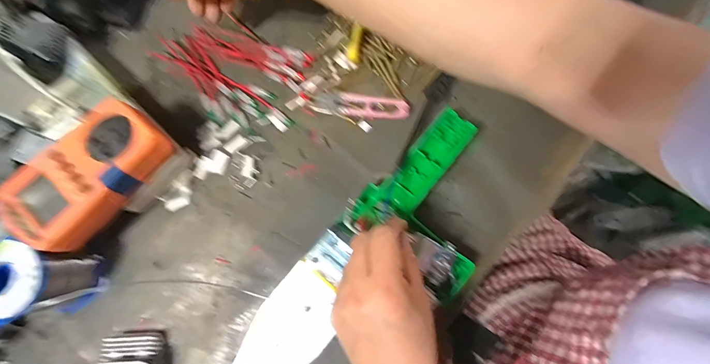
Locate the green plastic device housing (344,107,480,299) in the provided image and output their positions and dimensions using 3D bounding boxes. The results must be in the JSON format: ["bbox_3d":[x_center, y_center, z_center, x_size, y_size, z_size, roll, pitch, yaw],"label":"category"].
[{"bbox_3d":[0.078,0.014,0.303,0.115,0.022,0.138,39,82,8],"label":"green plastic device housing"}]

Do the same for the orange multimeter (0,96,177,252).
[{"bbox_3d":[-0.226,-0.009,0.286,0.070,0.033,0.128,40,82,9],"label":"orange multimeter"}]

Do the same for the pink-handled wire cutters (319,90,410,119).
[{"bbox_3d":[0.008,-0.079,0.345,0.092,0.011,0.025,8,78,3],"label":"pink-handled wire cutters"}]

